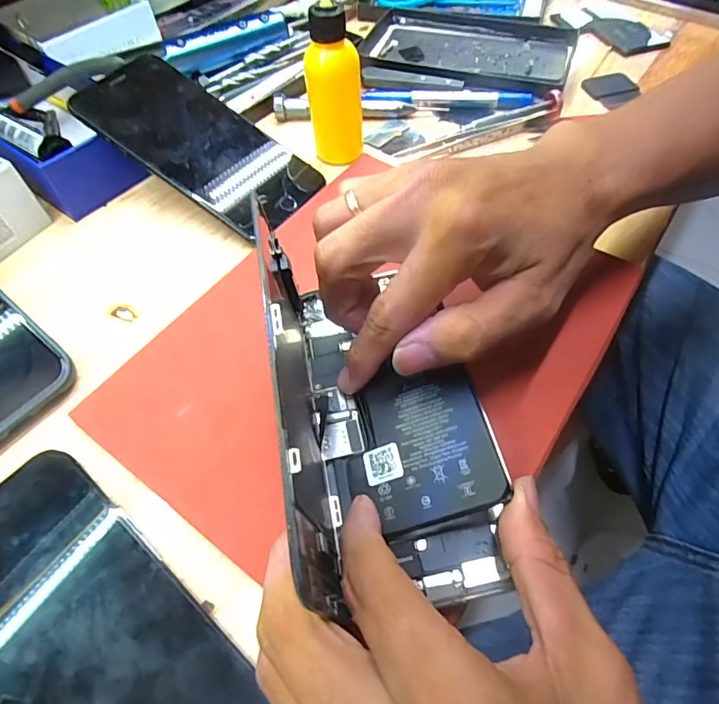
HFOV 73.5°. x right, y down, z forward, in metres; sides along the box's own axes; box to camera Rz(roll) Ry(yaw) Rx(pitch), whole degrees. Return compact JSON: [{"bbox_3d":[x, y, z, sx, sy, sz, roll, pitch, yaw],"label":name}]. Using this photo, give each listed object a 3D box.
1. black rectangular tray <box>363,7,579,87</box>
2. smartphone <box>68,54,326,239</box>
[{"bbox_3d":[0.096,-0.275,0.431,0.182,0.011,0.116,11,57,9],"label":"black rectangular tray"},{"bbox_3d":[-0.102,-0.136,0.313,0.148,0.006,0.074,34,64,-3],"label":"smartphone"}]

